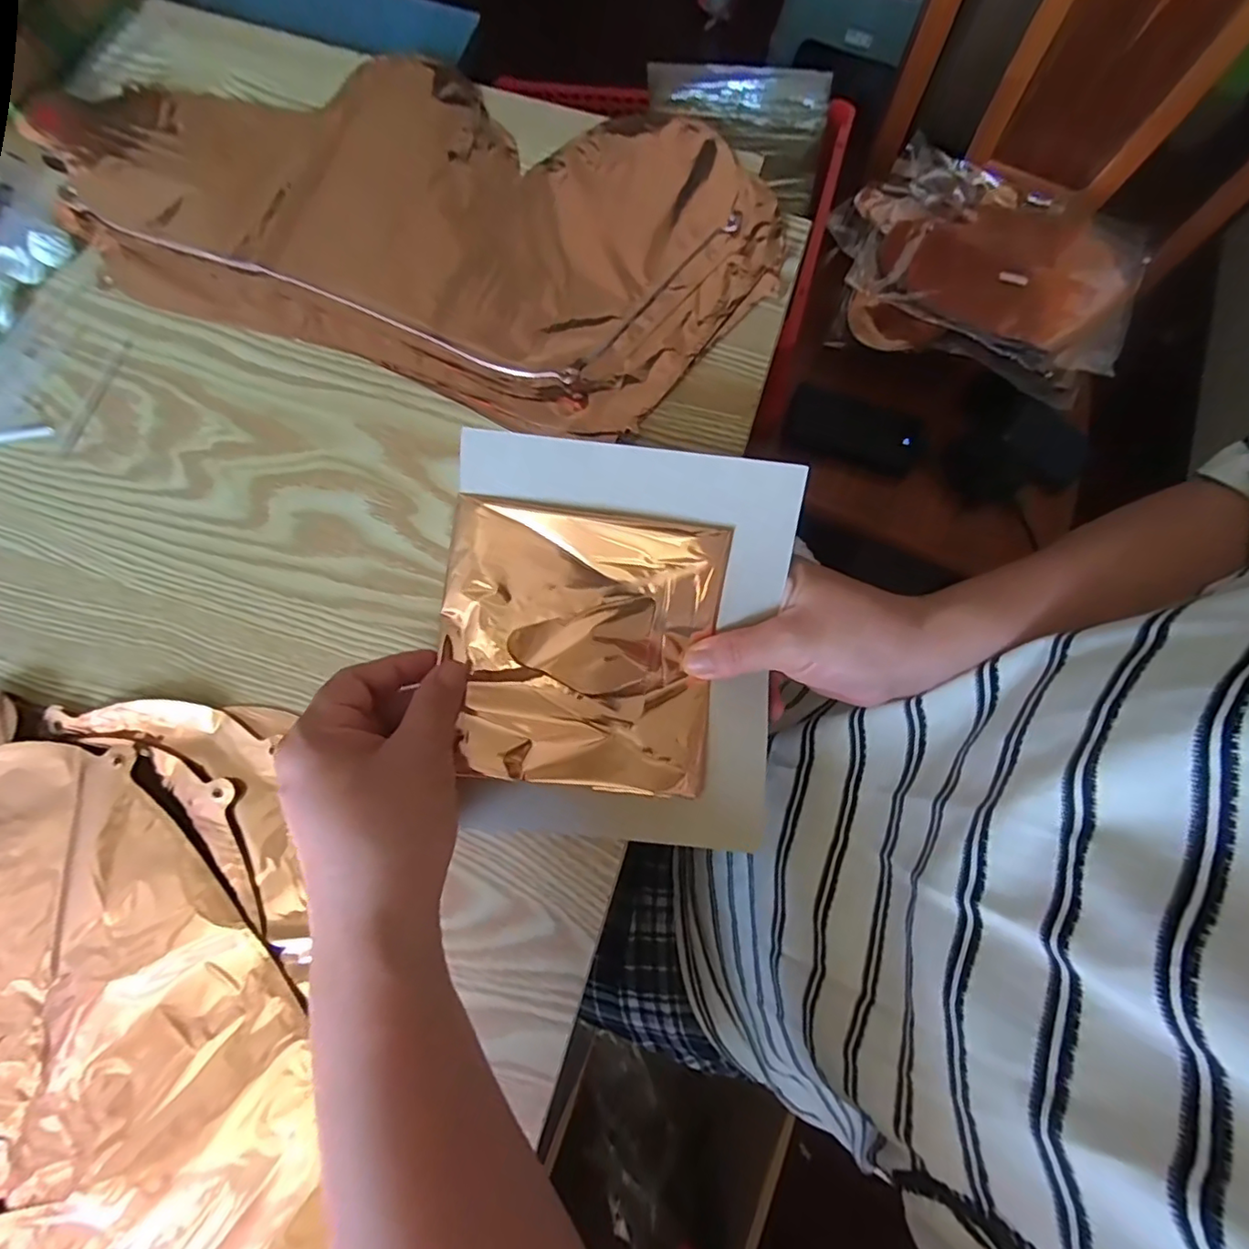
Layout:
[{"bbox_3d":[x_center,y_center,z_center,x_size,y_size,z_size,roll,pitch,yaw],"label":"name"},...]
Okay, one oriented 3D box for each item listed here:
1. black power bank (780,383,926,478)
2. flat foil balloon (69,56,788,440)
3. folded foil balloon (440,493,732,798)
[{"bbox_3d":[0.268,-0.232,0.694,0.156,0.024,0.083,17,77,2],"label":"black power bank"},{"bbox_3d":[-0.126,-0.268,0.381,0.430,0.012,0.234,20,77,5],"label":"flat foil balloon"},{"bbox_3d":[-0.022,0.010,0.290,0.131,0.016,0.131,6,90,-3],"label":"folded foil balloon"}]

